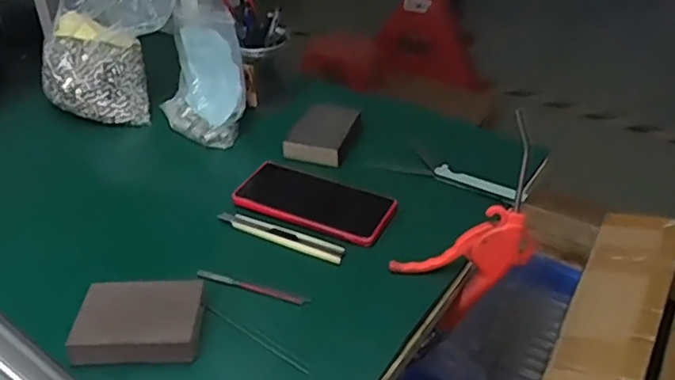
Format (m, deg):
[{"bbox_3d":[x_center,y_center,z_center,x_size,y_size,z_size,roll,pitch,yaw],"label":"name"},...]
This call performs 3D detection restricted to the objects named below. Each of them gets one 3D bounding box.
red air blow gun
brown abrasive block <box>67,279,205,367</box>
[{"bbox_3d":[0.118,0.075,0.594,0.125,0.161,0.023,3,36,2],"label":"red air blow gun"},{"bbox_3d":[-0.163,0.108,0.511,0.098,0.023,0.071,1,36,-1],"label":"brown abrasive block"}]

